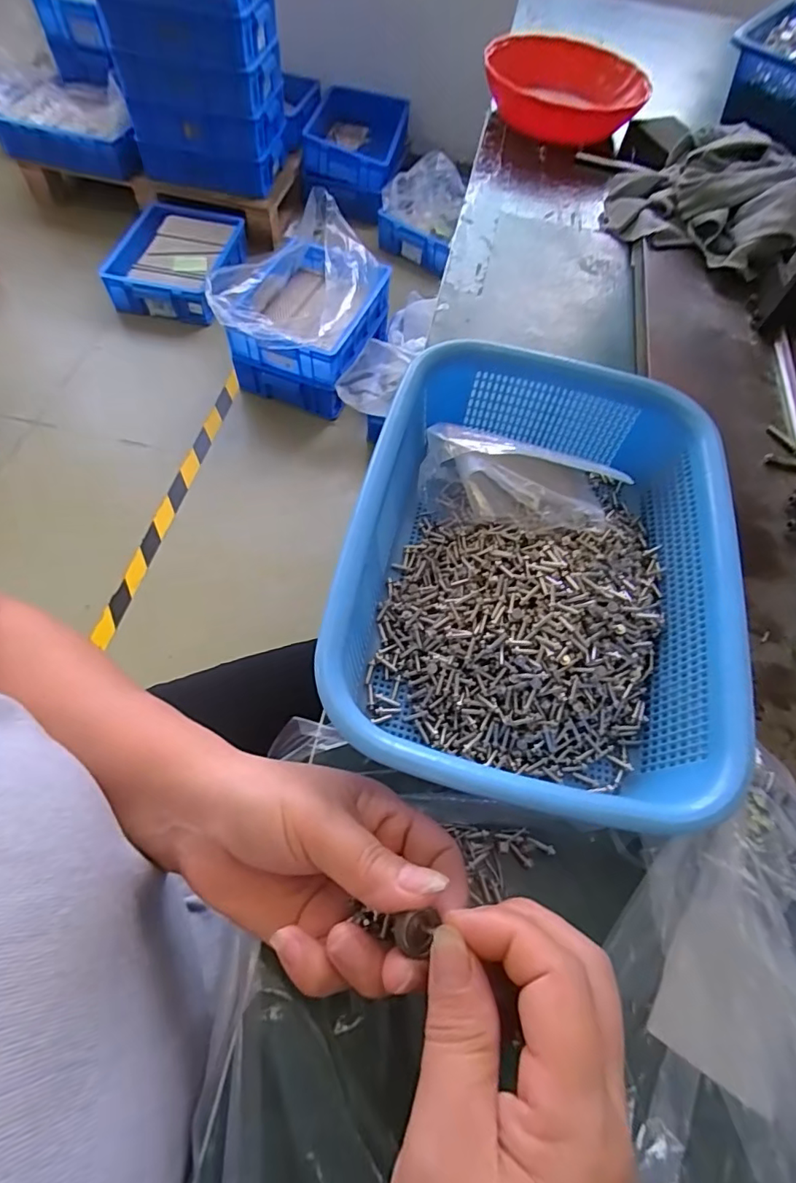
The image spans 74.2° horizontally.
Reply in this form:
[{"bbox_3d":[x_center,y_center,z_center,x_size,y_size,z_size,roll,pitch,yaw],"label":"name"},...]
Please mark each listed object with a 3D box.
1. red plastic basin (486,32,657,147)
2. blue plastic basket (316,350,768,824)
[{"bbox_3d":[0.210,-0.632,0.673,0.197,0.067,0.197,1,60,-2],"label":"red plastic basin"},{"bbox_3d":[0.080,-0.020,0.314,0.198,0.066,0.279,12,61,2],"label":"blue plastic basket"}]

